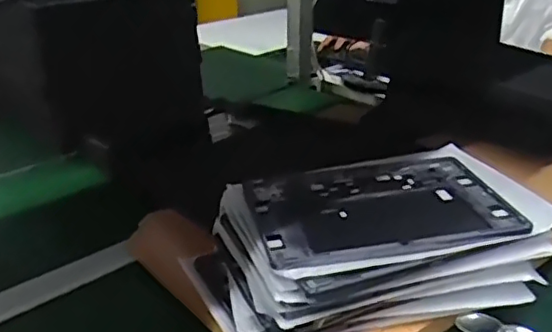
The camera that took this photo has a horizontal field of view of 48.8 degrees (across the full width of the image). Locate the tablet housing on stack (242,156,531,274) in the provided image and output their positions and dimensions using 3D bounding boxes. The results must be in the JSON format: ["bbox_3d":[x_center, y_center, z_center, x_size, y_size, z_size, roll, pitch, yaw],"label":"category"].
[{"bbox_3d":[0.103,0.041,0.625,0.250,0.017,0.183,-6,27,-12],"label":"tablet housing on stack"}]

